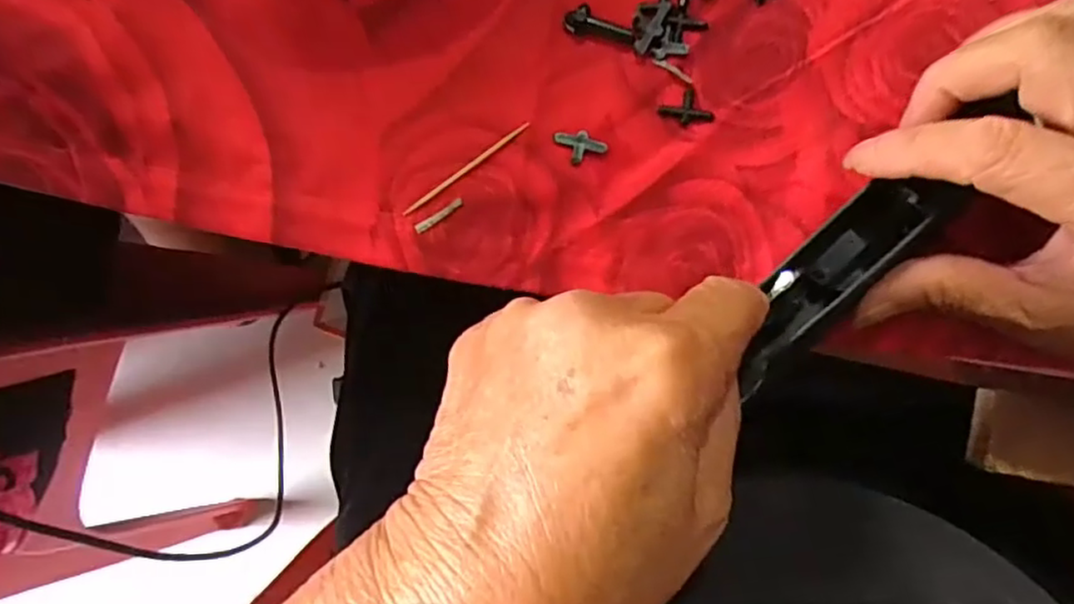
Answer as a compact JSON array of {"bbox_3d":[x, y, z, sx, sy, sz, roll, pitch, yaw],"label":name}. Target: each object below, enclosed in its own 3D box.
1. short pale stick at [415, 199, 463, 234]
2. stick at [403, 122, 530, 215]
[{"bbox_3d":[-0.040,-0.035,0.269,0.022,0.004,0.004,-30,88,7],"label":"short pale stick"},{"bbox_3d":[-0.029,-0.054,0.268,0.062,0.004,0.004,-34,88,7],"label":"stick"}]

